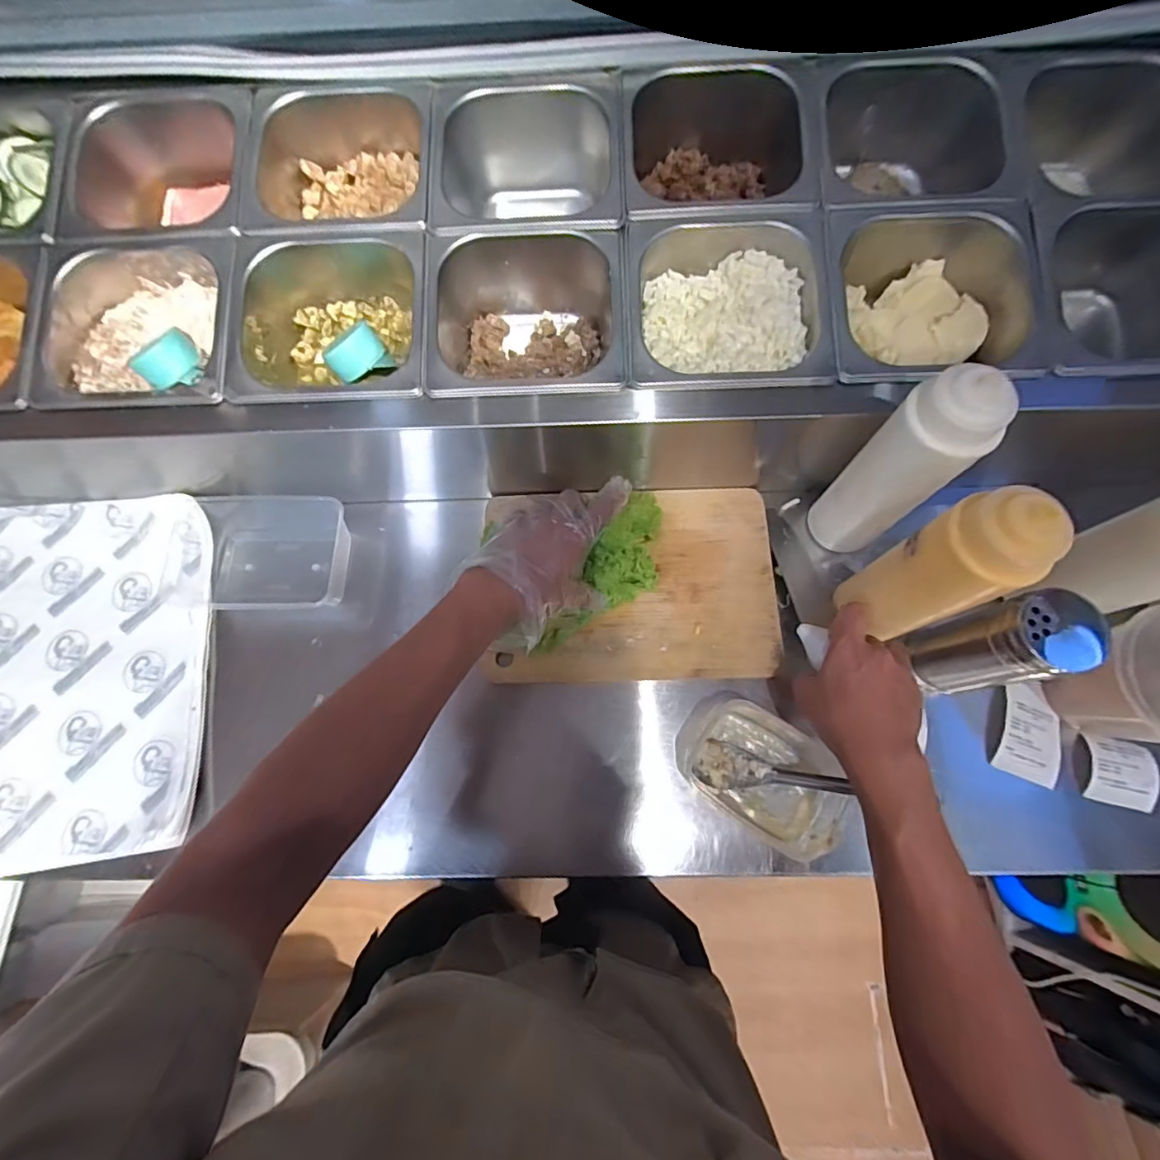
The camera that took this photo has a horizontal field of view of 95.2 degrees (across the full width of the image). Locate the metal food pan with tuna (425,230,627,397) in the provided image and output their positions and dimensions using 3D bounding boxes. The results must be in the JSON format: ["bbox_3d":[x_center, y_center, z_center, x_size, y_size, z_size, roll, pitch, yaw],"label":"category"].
[{"bbox_3d":[-0.046,-0.234,0.504,0.172,0.108,0.162,0,73,2],"label":"metal food pan with tuna"}]

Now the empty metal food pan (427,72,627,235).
[{"bbox_3d":[-0.048,-0.384,0.528,0.179,0.110,0.170,-1,73,2],"label":"empty metal food pan"}]

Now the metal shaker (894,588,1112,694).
[{"bbox_3d":[0.348,0.057,0.446,0.058,0.157,0.061,-9,73,-1],"label":"metal shaker"}]

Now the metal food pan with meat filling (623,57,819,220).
[{"bbox_3d":[0.127,-0.411,0.516,0.169,0.089,0.177,-1,73,2],"label":"metal food pan with meat filling"}]

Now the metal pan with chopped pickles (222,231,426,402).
[{"bbox_3d":[-0.223,-0.230,0.501,0.176,0.086,0.167,0,73,2],"label":"metal pan with chopped pickles"}]

